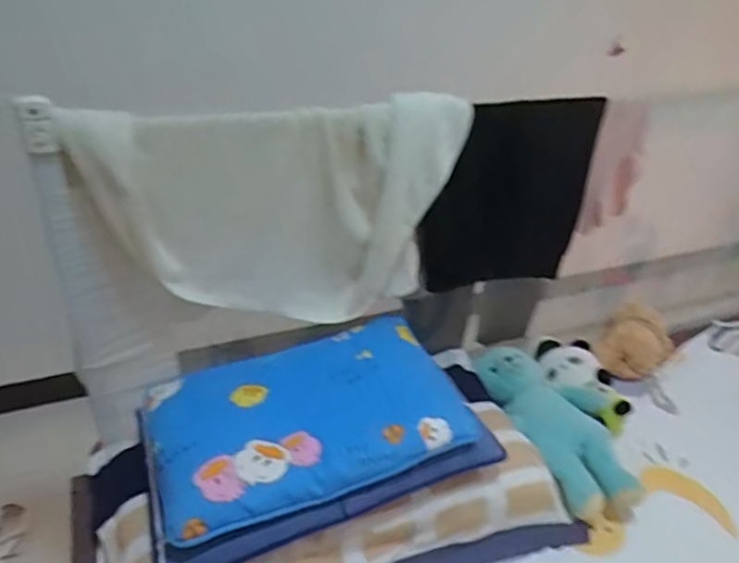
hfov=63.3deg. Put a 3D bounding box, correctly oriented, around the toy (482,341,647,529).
[{"bbox_3d":[0.337,0.268,1.121,0.144,0.089,0.366,-10,35,-19],"label":"toy"}]

